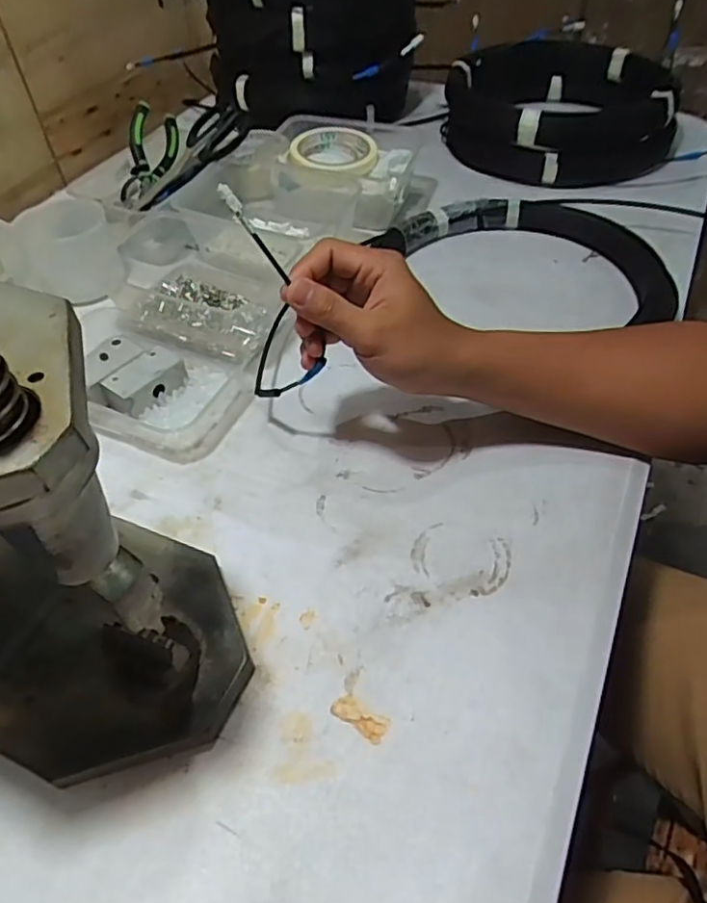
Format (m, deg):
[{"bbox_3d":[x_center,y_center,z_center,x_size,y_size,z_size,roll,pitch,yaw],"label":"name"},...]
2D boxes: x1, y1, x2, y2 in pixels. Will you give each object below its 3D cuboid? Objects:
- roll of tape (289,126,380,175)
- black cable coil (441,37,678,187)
[{"bbox_3d":[-0.024,-0.341,0.708,0.098,0.023,0.098,-2,48,2],"label":"roll of tape"},{"bbox_3d":[0.257,-0.444,0.806,0.266,0.080,0.284,-7,48,-3],"label":"black cable coil"}]

